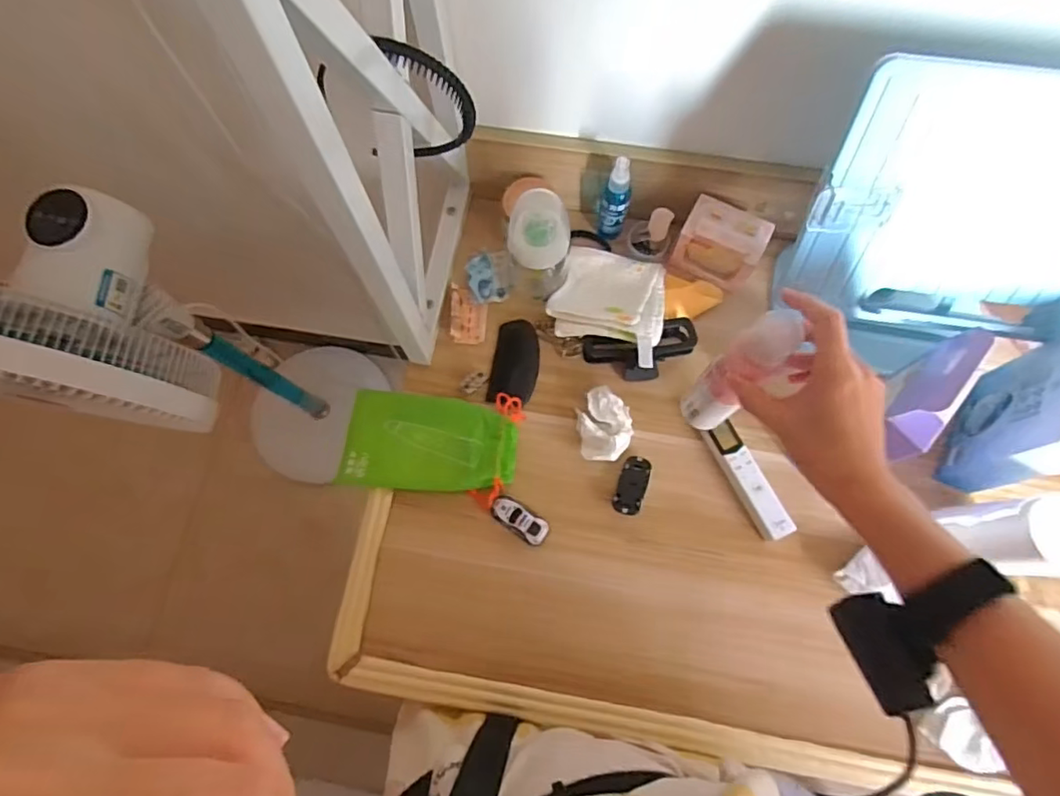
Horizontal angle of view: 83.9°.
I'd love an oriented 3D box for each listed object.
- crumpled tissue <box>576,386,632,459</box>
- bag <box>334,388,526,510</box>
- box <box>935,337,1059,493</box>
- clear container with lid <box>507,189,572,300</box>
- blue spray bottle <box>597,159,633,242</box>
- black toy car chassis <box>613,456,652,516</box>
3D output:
[{"bbox_3d":[0.083,0.028,0.650,0.057,0.035,0.086,-4,73,-1],"label":"crumpled tissue"},{"bbox_3d":[-0.108,0.049,0.649,0.185,0.033,0.116,9,73,3],"label":"bag"},{"bbox_3d":[0.480,0.014,0.580,0.048,0.181,0.147,26,75,8],"label":"box"},{"bbox_3d":[0.013,-0.159,0.643,0.077,0.132,0.057,-1,73,0],"label":"clear container with lid"},{"bbox_3d":[0.098,-0.225,0.671,0.030,0.104,0.027,15,74,5],"label":"blue spray bottle"},{"bbox_3d":[0.111,0.095,0.638,0.031,0.020,0.065,19,74,6],"label":"black toy car chassis"}]

